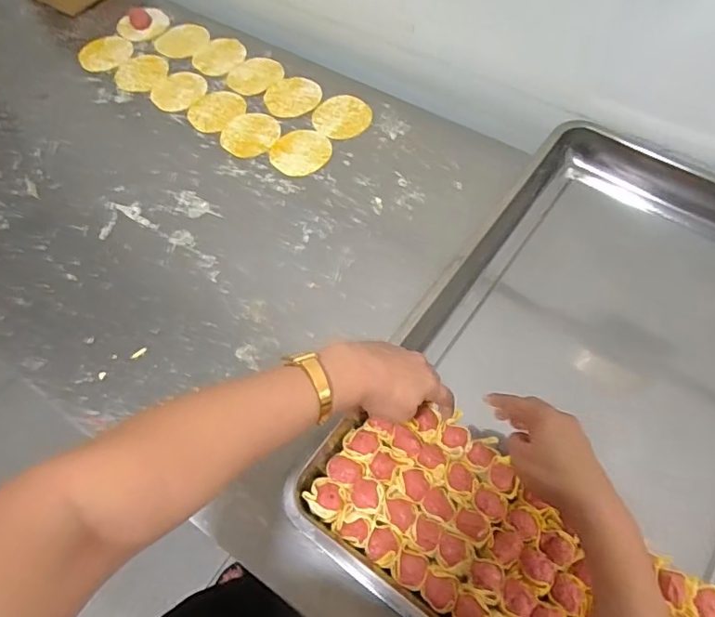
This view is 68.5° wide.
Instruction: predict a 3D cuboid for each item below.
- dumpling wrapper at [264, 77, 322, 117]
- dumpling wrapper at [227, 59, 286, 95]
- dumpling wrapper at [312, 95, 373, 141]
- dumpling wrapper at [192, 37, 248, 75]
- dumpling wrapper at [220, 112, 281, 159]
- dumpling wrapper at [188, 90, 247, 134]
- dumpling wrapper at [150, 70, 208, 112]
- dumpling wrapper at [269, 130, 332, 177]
[{"bbox_3d":[-0.098,-0.321,0.796,0.087,0.005,0.087,0,62,0],"label":"dumpling wrapper"},{"bbox_3d":[-0.160,-0.364,0.820,0.081,0.008,0.081,0,62,0],"label":"dumpling wrapper"},{"bbox_3d":[-0.022,-0.280,0.768,0.084,0.004,0.079,0,64,1],"label":"dumpling wrapper"},{"bbox_3d":[-0.221,-0.407,0.849,0.084,0.008,0.084,0,62,0],"label":"dumpling wrapper"},{"bbox_3d":[-0.156,-0.251,0.758,0.082,0.004,0.084,0,62,0],"label":"dumpling wrapper"},{"bbox_3d":[-0.213,-0.297,0.789,0.086,0.004,0.086,0,62,0],"label":"dumpling wrapper"},{"bbox_3d":[-0.277,-0.336,0.813,0.087,0.006,0.087,0,62,0],"label":"dumpling wrapper"},{"bbox_3d":[-0.079,-0.218,0.734,0.084,0.004,0.078,0,62,0],"label":"dumpling wrapper"}]

